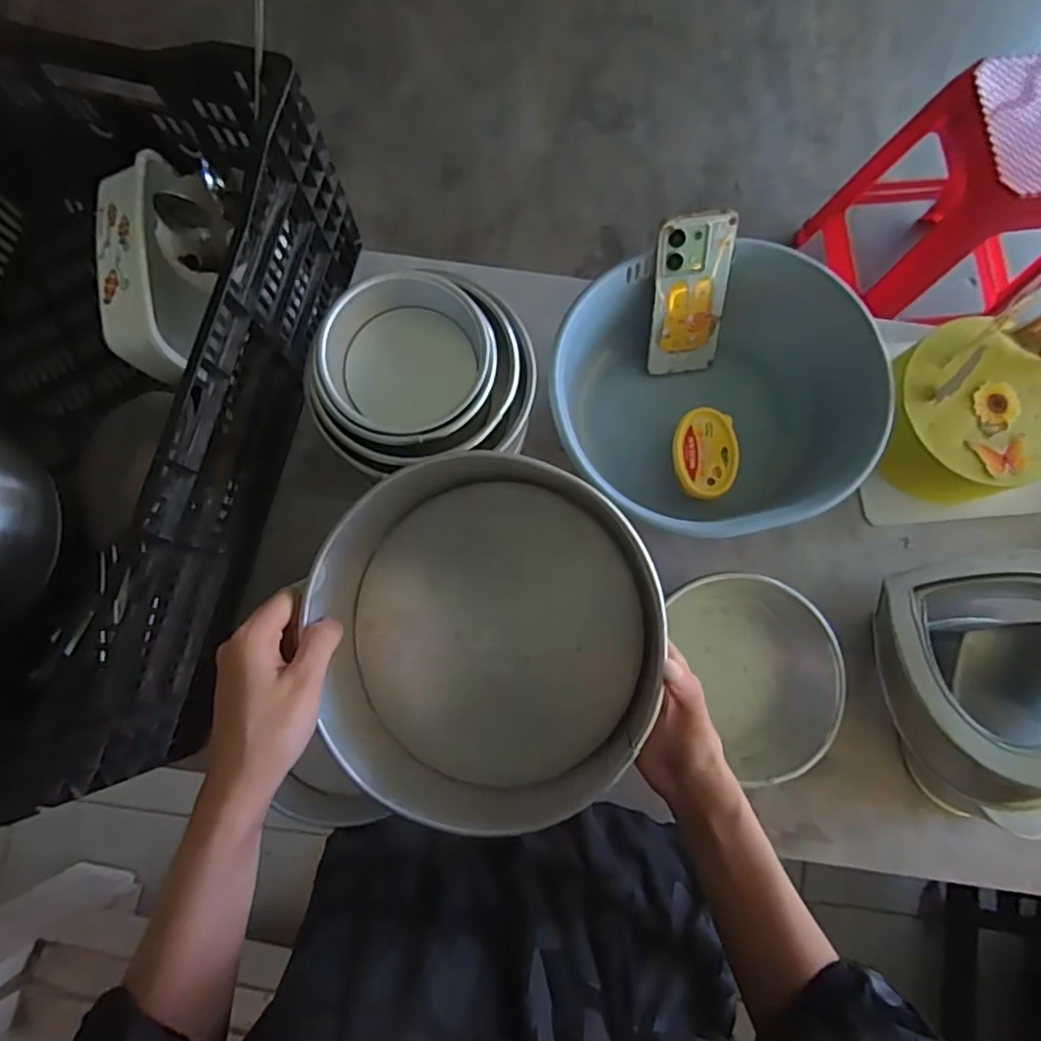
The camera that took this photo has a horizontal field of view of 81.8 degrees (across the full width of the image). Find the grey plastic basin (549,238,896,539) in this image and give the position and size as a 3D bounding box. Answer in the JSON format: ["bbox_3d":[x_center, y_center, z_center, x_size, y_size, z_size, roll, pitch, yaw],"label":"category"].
[{"bbox_3d":[0.187,-0.116,0.637,0.306,0.154,0.274,-12,81,-3],"label":"grey plastic basin"}]

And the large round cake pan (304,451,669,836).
[{"bbox_3d":[-0.021,0.077,0.374,0.208,0.080,0.218,0,80,-1],"label":"large round cake pan"}]

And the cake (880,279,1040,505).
[{"bbox_3d":[0.460,-0.114,0.602,0.183,0.127,0.172,-11,80,-3],"label":"cake"}]

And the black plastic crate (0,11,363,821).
[{"bbox_3d":[-0.440,-0.113,0.556,0.391,0.227,0.603,14,80,2],"label":"black plastic crate"}]

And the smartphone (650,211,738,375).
[{"bbox_3d":[0.175,-0.227,0.615,0.078,0.162,0.012,-7,42,-2],"label":"smartphone"}]

